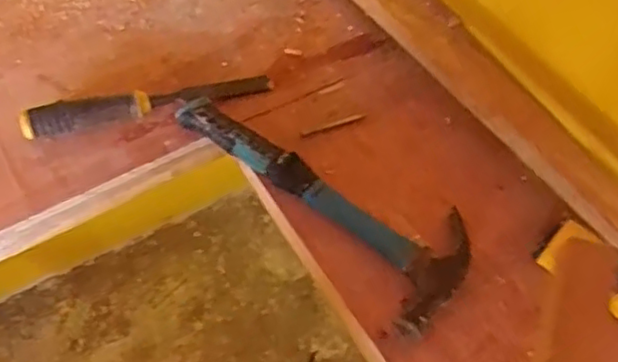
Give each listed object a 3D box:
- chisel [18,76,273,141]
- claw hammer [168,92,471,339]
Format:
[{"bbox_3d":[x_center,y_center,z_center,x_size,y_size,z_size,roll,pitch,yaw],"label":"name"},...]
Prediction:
[{"bbox_3d":[-0.164,-0.083,0.671,0.250,0.022,0.033,-14,63,-9],"label":"chisel"},{"bbox_3d":[0.022,-0.003,0.633,0.316,0.030,0.121,41,68,19],"label":"claw hammer"}]

